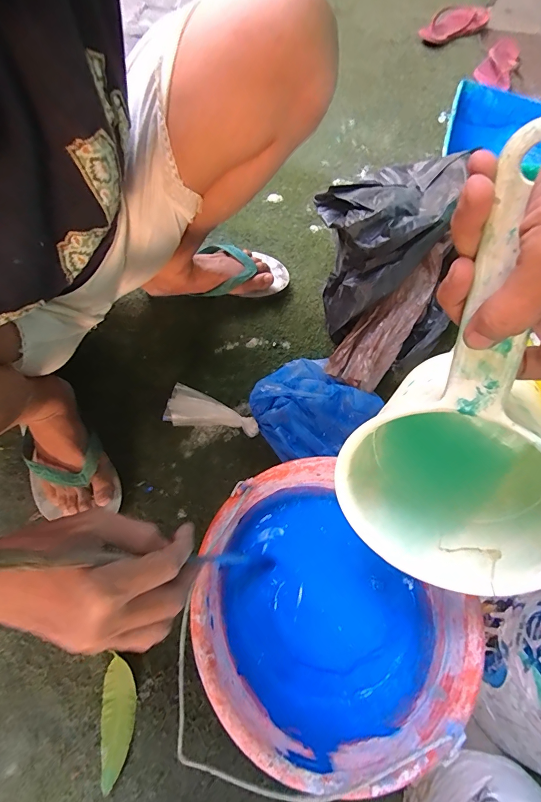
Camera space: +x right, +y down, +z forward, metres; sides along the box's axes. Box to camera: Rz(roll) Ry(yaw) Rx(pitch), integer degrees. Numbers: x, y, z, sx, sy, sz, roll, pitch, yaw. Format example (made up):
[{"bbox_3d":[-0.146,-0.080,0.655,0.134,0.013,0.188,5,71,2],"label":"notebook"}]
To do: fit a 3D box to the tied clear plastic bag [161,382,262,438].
[{"bbox_3d":[-0.083,0.028,0.539,0.131,0.037,0.057,23,65,8],"label":"tied clear plastic bag"}]

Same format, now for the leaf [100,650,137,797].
[{"bbox_3d":[-0.162,0.334,0.398,0.035,0.014,0.107,-4,65,-6],"label":"leaf"}]

